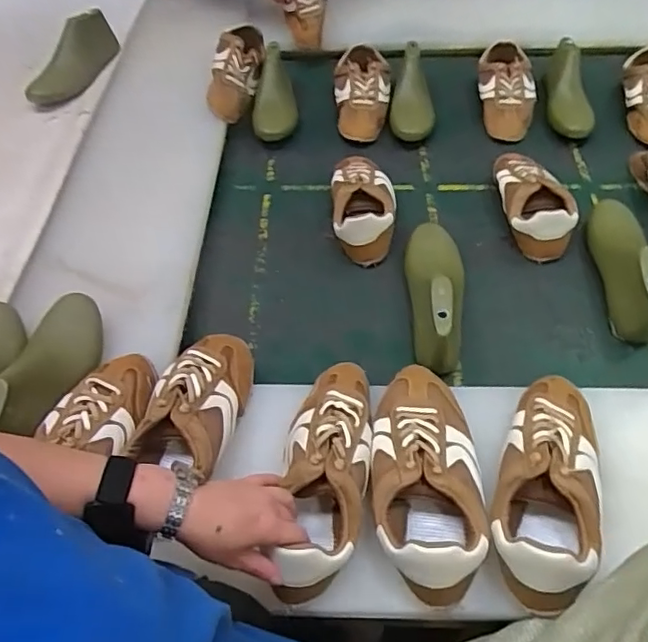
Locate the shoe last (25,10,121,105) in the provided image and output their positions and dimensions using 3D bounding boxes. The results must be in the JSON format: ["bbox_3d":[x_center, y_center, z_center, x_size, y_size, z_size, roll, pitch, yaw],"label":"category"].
[{"bbox_3d":[-0.461,-0.489,1.057,0.092,0.072,0.227,11,55,12],"label":"shoe last"}]

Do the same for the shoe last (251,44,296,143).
[{"bbox_3d":[-0.094,-0.433,1.058,0.073,0.070,0.232,-5,54,0],"label":"shoe last"}]

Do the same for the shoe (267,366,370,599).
[{"bbox_3d":[0.003,0.142,0.573,0.080,0.072,0.247,5,53,7],"label":"shoe"}]

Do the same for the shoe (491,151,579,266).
[{"bbox_3d":[0.324,-0.198,0.896,0.099,0.071,0.228,-1,54,3],"label":"shoe"}]

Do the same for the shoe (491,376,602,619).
[{"bbox_3d":[0.227,0.147,0.560,0.095,0.071,0.246,13,56,13],"label":"shoe"}]

